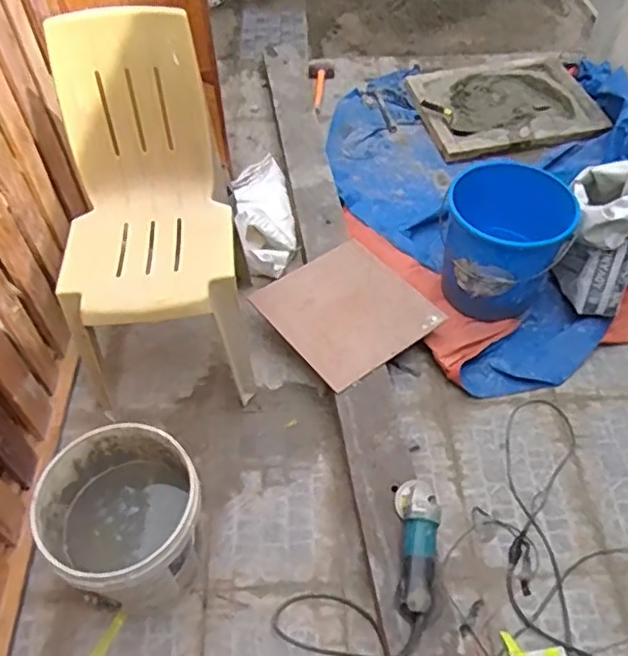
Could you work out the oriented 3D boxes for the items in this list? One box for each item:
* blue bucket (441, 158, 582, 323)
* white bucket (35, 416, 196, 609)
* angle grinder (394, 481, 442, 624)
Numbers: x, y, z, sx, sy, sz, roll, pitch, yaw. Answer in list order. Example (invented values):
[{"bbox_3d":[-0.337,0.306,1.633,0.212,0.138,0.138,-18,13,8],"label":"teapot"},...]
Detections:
[{"bbox_3d":[0.535,-0.250,1.801,0.330,0.308,0.353,1,51,-1],"label":"blue bucket"},{"bbox_3d":[-0.376,0.405,1.348,0.316,0.325,0.294,1,51,-1],"label":"white bucket"},{"bbox_3d":[0.218,0.444,1.313,0.093,0.081,0.295,5,51,3],"label":"angle grinder"}]

